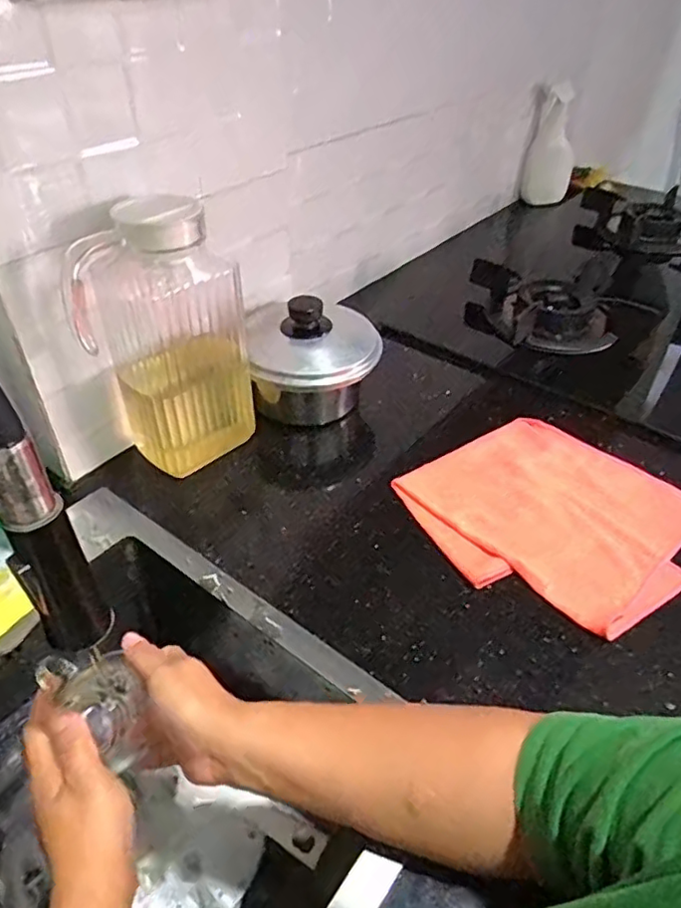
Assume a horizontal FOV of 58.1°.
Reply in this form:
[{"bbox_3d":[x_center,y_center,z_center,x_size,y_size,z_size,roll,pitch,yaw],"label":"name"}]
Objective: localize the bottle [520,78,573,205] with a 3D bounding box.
[{"bbox_3d":[0.451,-0.650,1.293,0.095,0.221,0.075,12,42,13],"label":"bottle"}]

